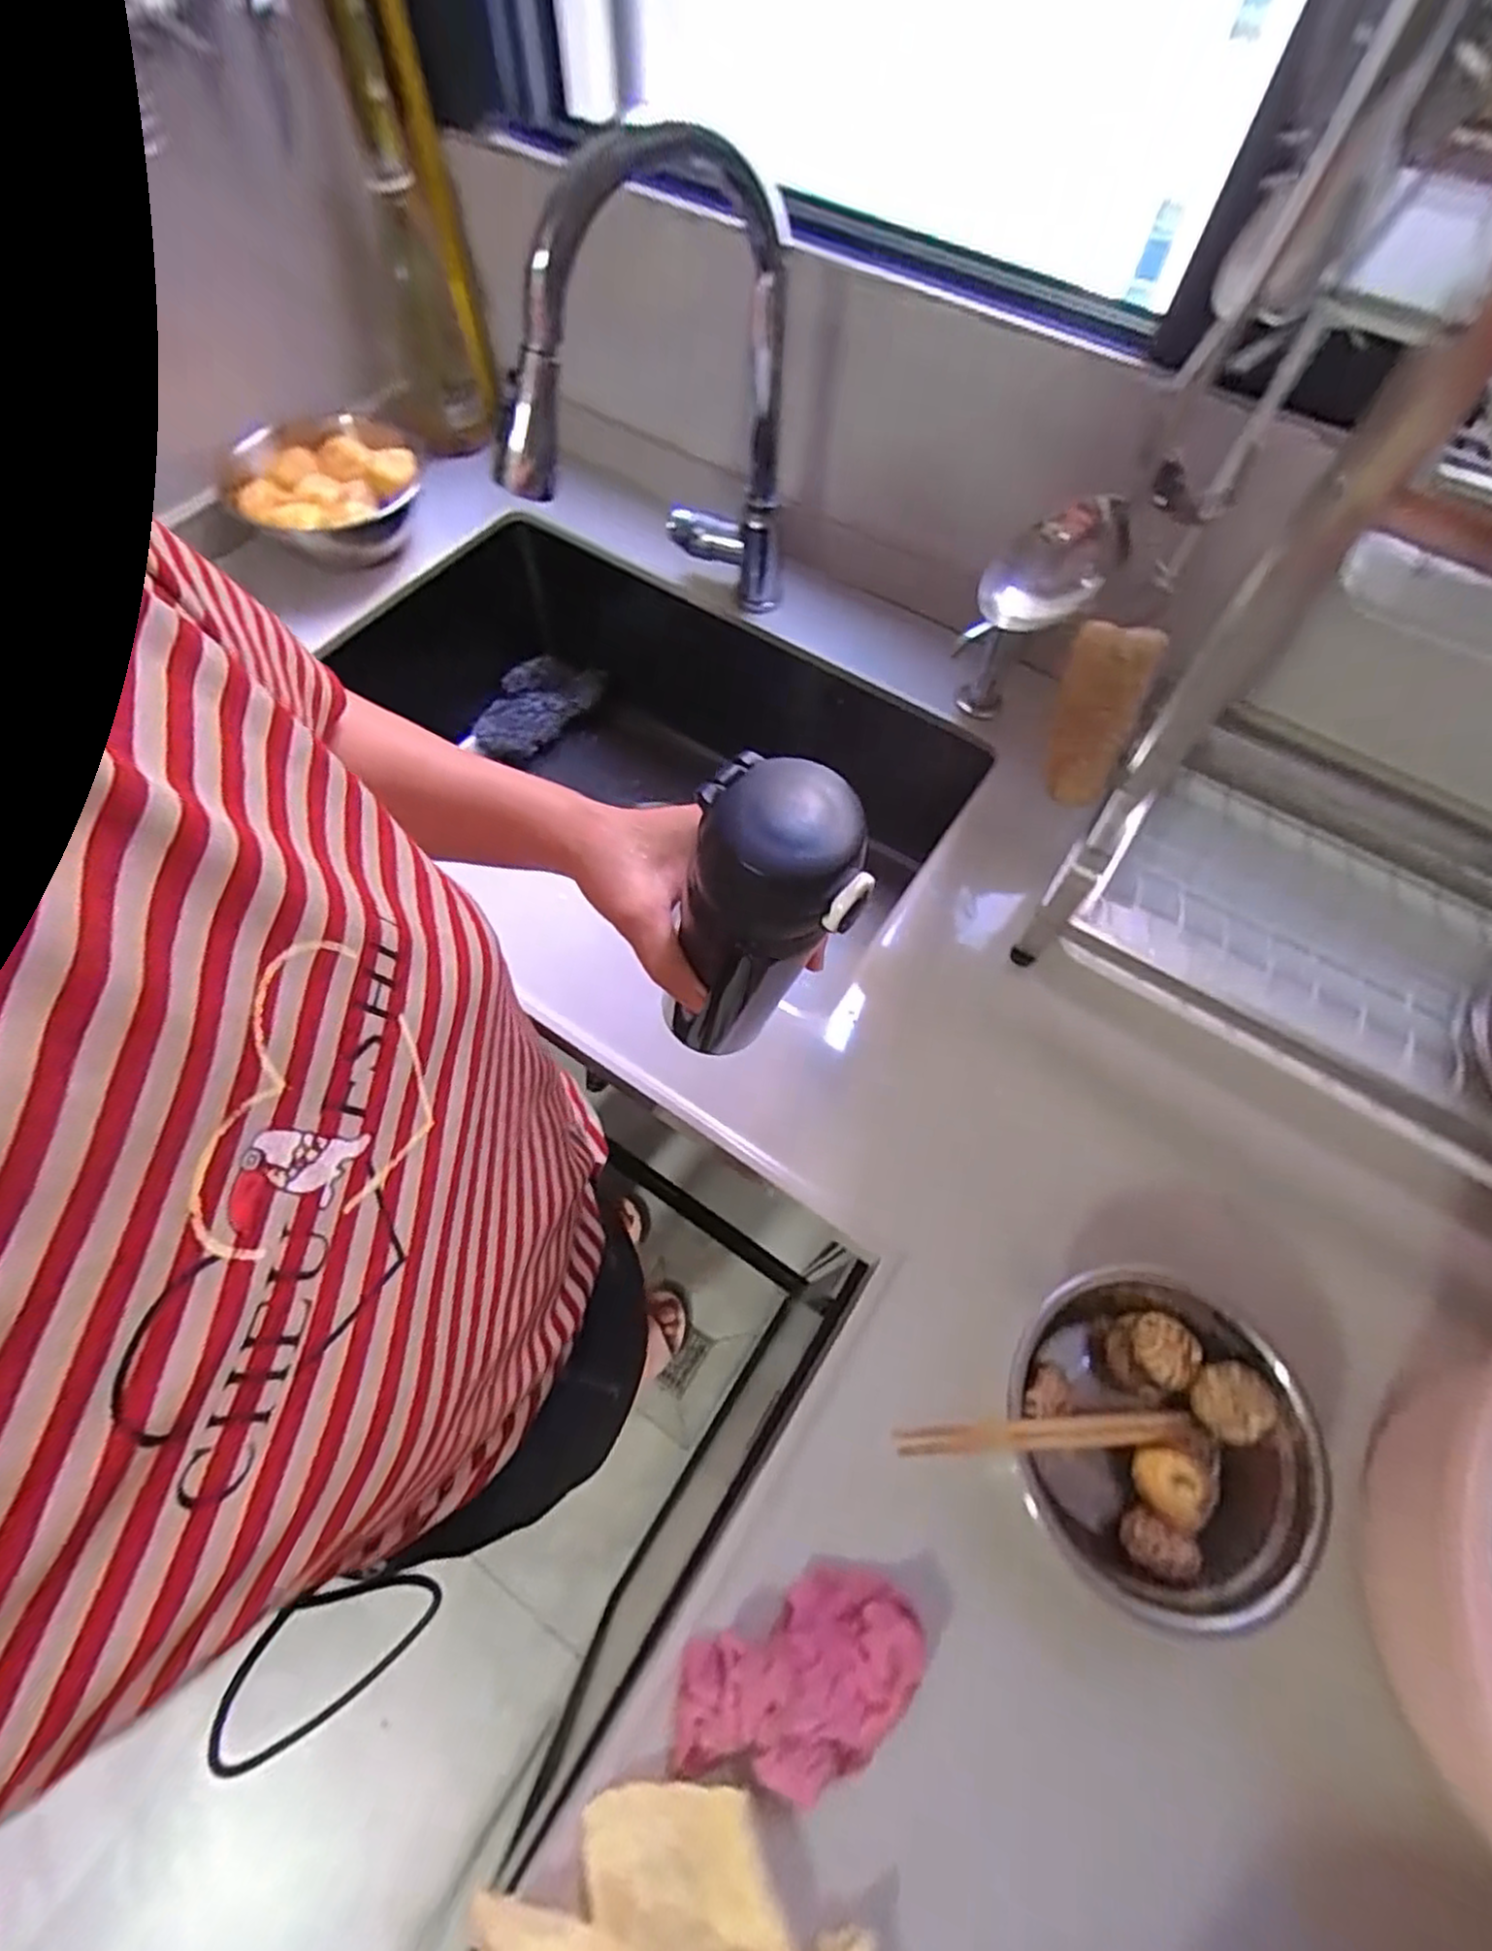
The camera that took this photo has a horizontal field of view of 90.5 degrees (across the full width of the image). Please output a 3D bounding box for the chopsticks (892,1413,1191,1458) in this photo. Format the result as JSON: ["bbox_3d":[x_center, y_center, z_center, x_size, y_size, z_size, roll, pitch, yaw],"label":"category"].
[{"bbox_3d":[0.176,0.258,0.417,0.199,0.015,0.014,9,63,-18],"label":"chopsticks"}]

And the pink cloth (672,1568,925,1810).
[{"bbox_3d":[0.030,0.380,0.391,0.136,0.045,0.078,-23,68,-13],"label":"pink cloth"}]

